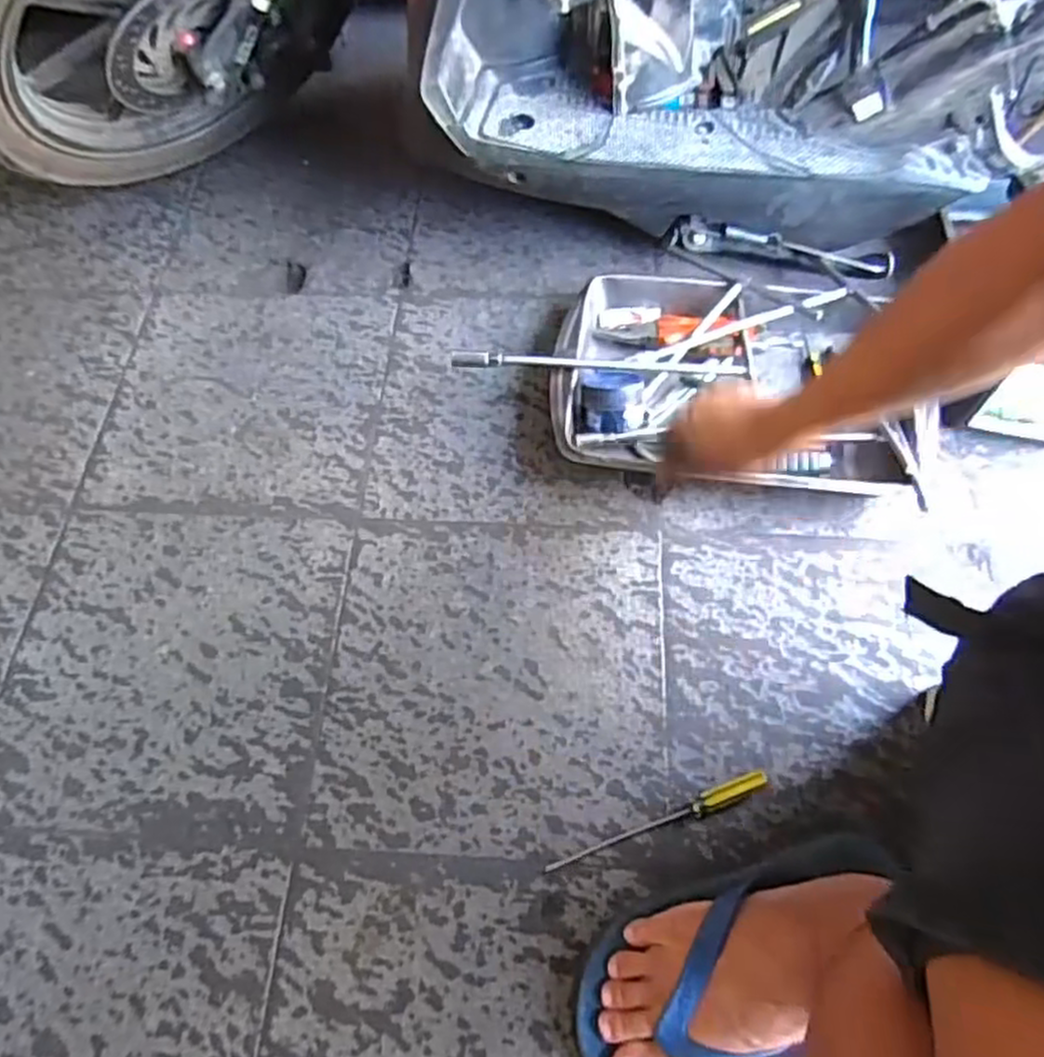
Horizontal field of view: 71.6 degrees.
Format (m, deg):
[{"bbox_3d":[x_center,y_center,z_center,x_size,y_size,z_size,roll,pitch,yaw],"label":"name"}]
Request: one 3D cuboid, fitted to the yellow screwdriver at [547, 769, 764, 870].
[{"bbox_3d":[0.112,0.234,0.577,0.191,0.018,0.016,-20,64,-8],"label":"yellow screwdriver"}]

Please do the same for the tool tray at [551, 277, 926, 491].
[{"bbox_3d":[0.207,-0.149,0.744,0.337,0.065,0.246,9,64,6],"label":"tool tray"}]

